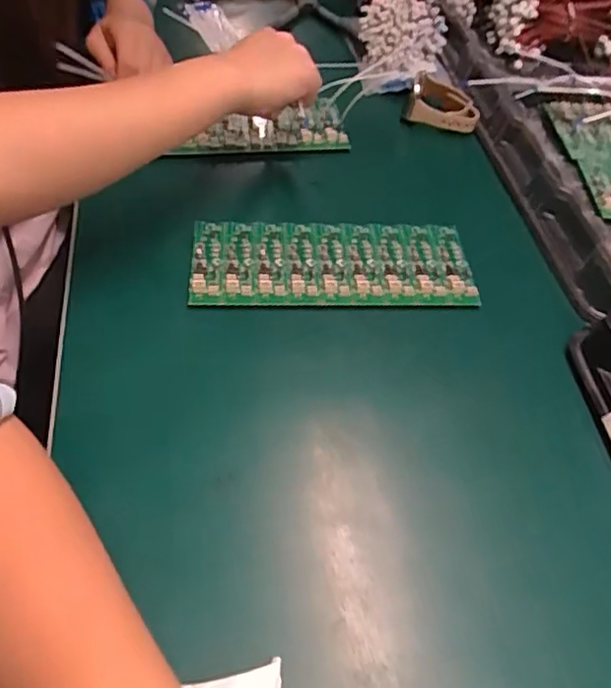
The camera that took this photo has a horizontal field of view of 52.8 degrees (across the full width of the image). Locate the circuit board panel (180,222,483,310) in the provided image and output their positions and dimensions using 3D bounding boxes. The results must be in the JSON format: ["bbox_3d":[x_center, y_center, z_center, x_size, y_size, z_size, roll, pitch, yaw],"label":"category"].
[{"bbox_3d":[0.018,-0.059,0.429,0.190,0.011,0.078,0,51,-6],"label":"circuit board panel"}]

